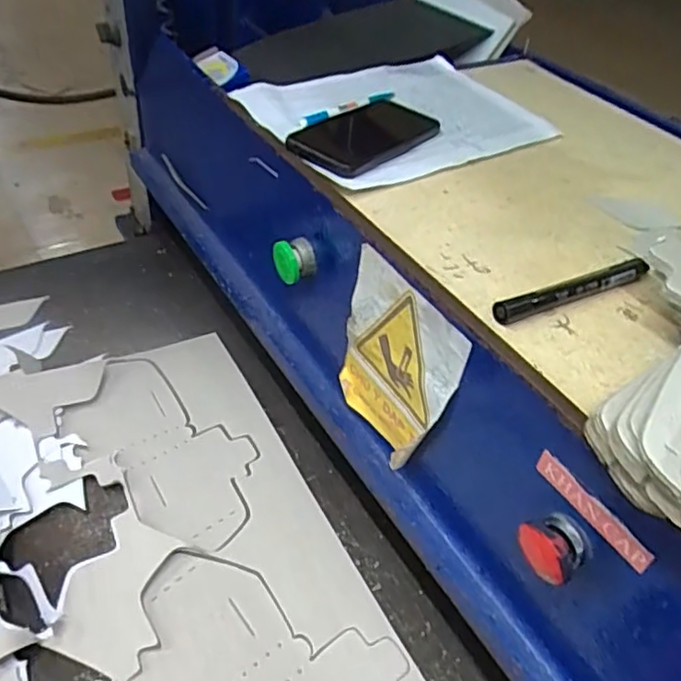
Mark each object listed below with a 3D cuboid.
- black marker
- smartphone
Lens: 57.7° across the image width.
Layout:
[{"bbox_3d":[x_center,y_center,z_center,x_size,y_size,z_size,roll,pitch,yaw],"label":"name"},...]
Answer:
[{"bbox_3d":[0.172,-0.036,0.450,0.147,0.017,0.012,-17,49,-24],"label":"black marker"},{"bbox_3d":[0.026,-0.202,0.607,0.086,0.014,0.174,33,49,25],"label":"smartphone"}]

